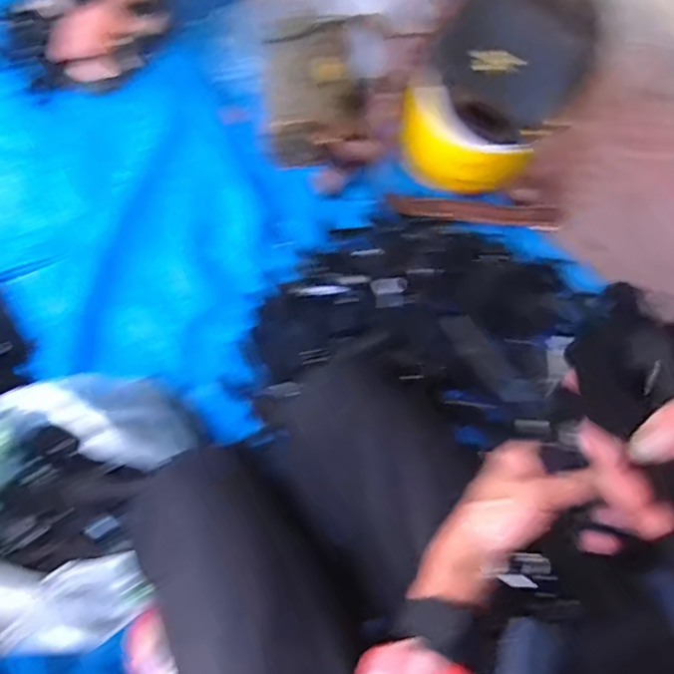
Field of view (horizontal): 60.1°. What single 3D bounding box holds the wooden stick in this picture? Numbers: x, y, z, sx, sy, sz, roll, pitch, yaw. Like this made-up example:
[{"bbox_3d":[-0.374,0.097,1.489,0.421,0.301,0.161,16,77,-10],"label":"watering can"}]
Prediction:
[{"bbox_3d":[0.215,-0.194,0.900,0.259,0.017,0.034,5,69,1],"label":"wooden stick"}]

